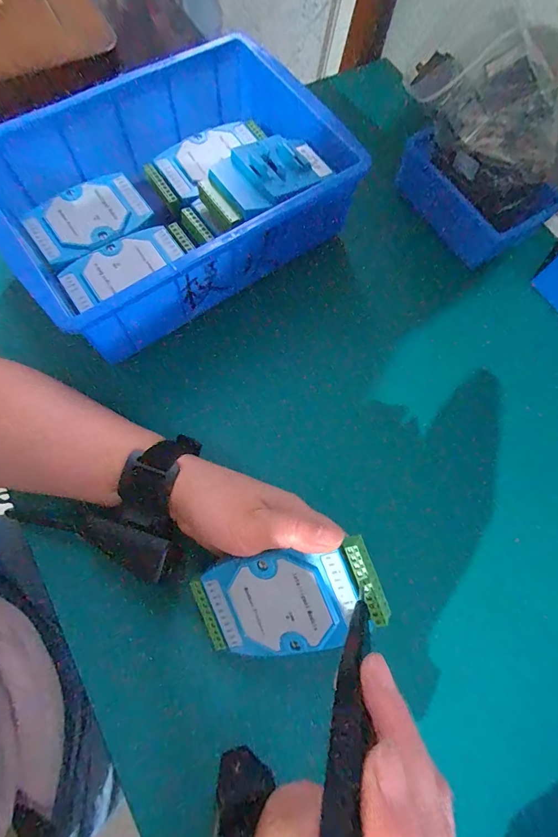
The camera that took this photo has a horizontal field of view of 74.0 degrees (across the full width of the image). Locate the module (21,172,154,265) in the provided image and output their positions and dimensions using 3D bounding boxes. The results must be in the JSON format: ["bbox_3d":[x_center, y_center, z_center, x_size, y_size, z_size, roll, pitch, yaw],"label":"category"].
[{"bbox_3d":[-0.168,-0.178,0.330,0.101,0.020,0.063,-36,76,-13],"label":"module"}]

